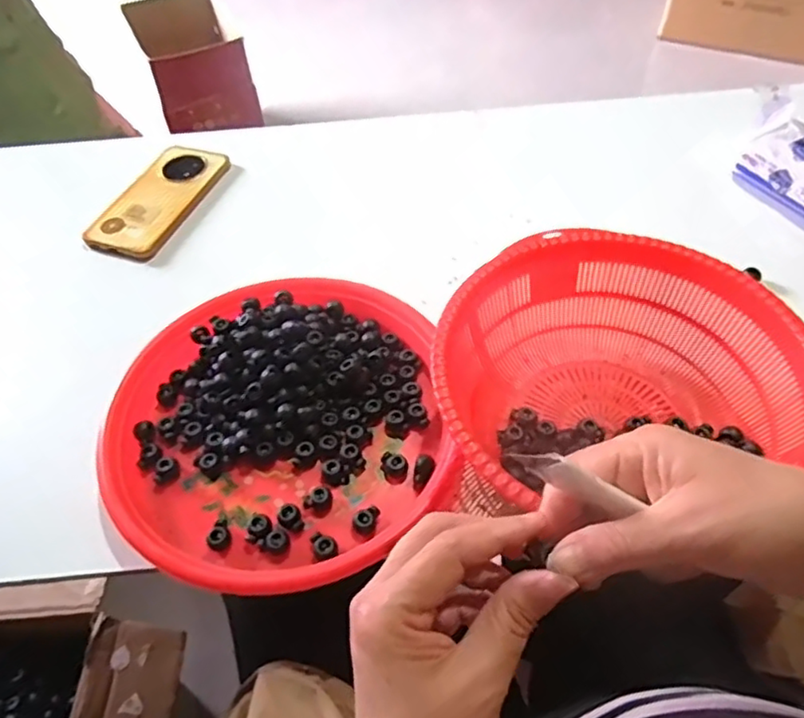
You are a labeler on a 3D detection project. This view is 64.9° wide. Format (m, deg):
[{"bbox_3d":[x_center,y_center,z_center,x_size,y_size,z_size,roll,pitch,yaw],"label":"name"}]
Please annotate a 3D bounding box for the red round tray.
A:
[{"bbox_3d":[-0.089,0.042,0.454,0.238,0.038,0.238,-1,51,2],"label":"red round tray"}]

